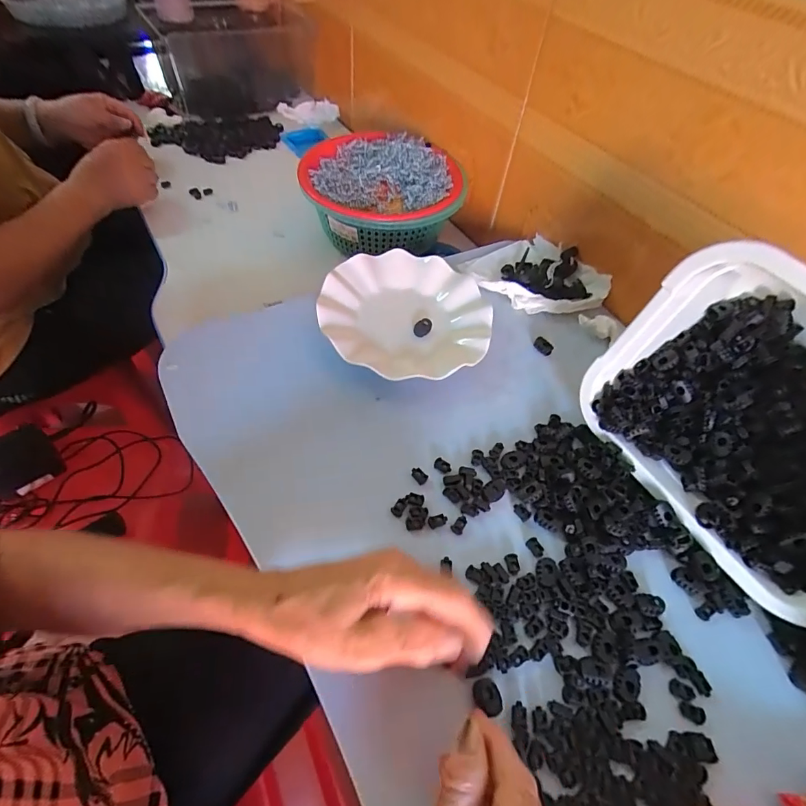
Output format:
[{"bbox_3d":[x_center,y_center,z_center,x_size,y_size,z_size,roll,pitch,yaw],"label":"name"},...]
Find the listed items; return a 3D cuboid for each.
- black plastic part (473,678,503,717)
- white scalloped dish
[{"bbox_3d":[0.056,0.195,0.288,0.017,0.004,0.020,-4,55,-8],"label":"black plastic part"},{"bbox_3d":[0.003,-0.101,0.474,0.175,0.028,0.170,2,55,-3],"label":"white scalloped dish"}]

